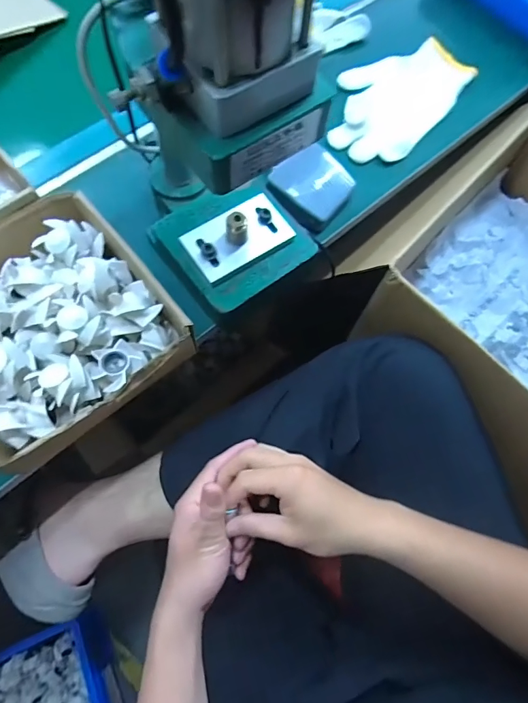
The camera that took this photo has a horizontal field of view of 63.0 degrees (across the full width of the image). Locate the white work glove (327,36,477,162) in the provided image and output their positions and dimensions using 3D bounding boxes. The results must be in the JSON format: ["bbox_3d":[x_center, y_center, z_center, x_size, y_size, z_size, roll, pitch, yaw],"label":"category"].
[{"bbox_3d":[0.170,-0.337,0.564,0.134,0.013,0.224,37,73,11],"label":"white work glove"}]

